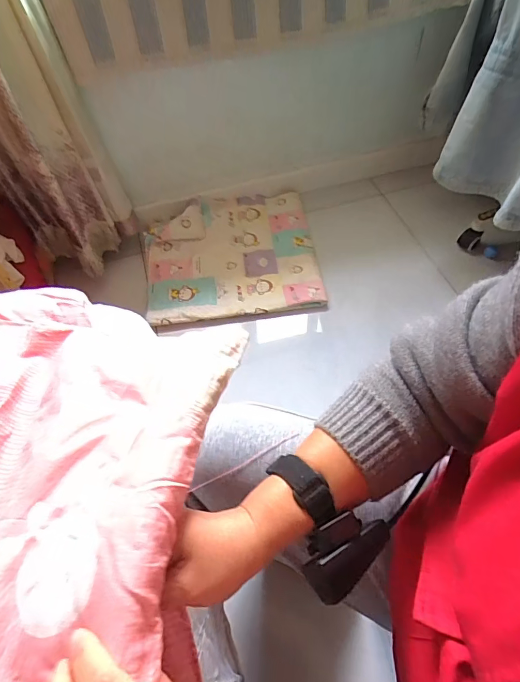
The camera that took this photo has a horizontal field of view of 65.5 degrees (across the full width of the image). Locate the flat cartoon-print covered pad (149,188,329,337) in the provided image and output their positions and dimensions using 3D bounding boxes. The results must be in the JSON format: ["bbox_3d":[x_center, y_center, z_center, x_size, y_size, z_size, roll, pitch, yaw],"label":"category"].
[{"bbox_3d":[-0.084,-0.252,1.174,0.491,0.054,0.447,-10,57,-4],"label":"flat cartoon-print covered pad"}]

